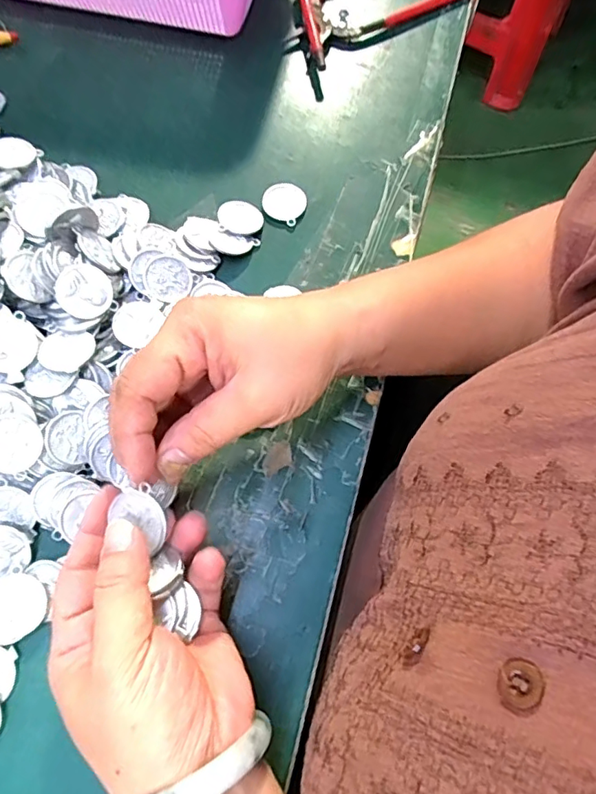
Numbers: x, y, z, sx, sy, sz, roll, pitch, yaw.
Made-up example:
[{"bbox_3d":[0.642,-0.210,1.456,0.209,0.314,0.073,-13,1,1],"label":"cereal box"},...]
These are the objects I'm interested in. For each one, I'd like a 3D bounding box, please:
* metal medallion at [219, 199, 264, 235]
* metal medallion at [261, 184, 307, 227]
[{"bbox_3d":[-0.039,-0.119,0.353,0.029,0.004,0.031,26,63,-5],"label":"metal medallion"},{"bbox_3d":[-0.009,-0.134,0.363,0.030,0.004,0.030,1,71,-2],"label":"metal medallion"}]

